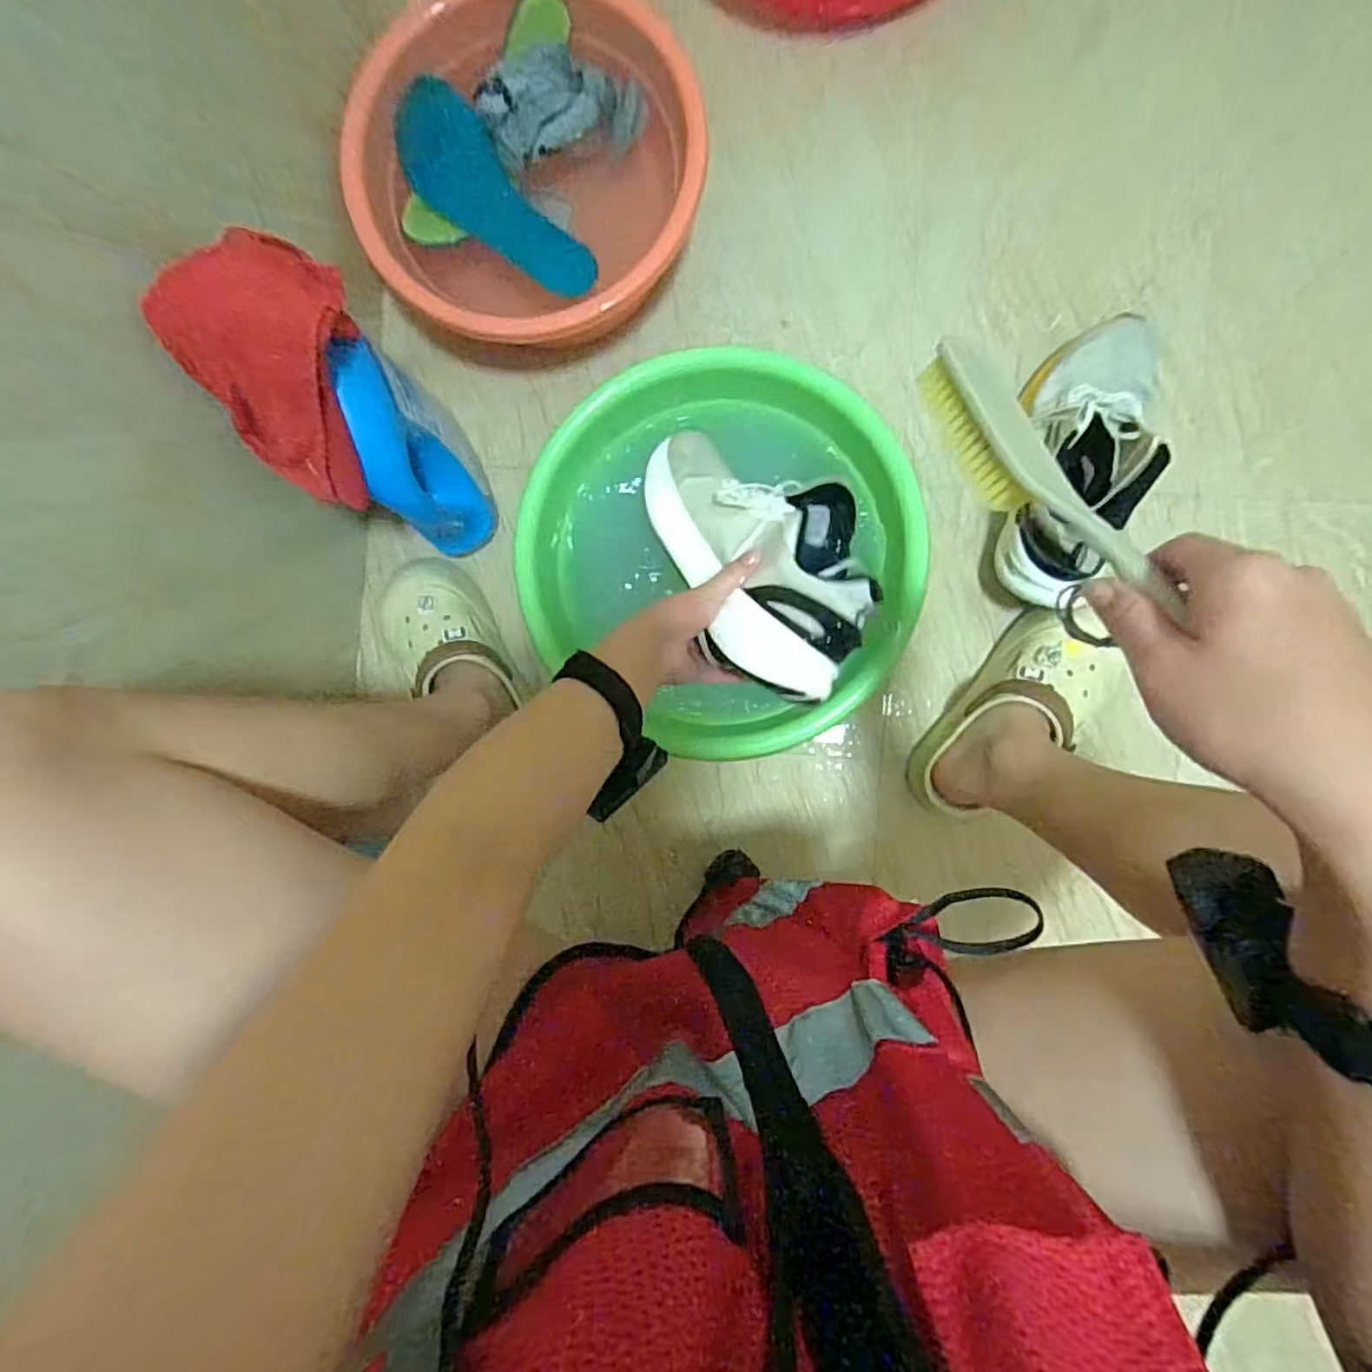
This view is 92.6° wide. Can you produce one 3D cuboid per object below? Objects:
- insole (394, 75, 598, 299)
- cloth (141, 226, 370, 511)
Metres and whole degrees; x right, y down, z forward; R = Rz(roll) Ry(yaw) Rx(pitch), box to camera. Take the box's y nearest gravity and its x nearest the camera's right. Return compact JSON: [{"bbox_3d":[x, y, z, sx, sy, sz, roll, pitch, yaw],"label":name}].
[{"bbox_3d":[-0.193,-0.466,0.626,0.084,0.020,0.240,-41,94,0],"label":"insole"},{"bbox_3d":[-0.307,-0.242,0.497,0.095,0.112,0.170,7,91,5],"label":"cloth"}]

